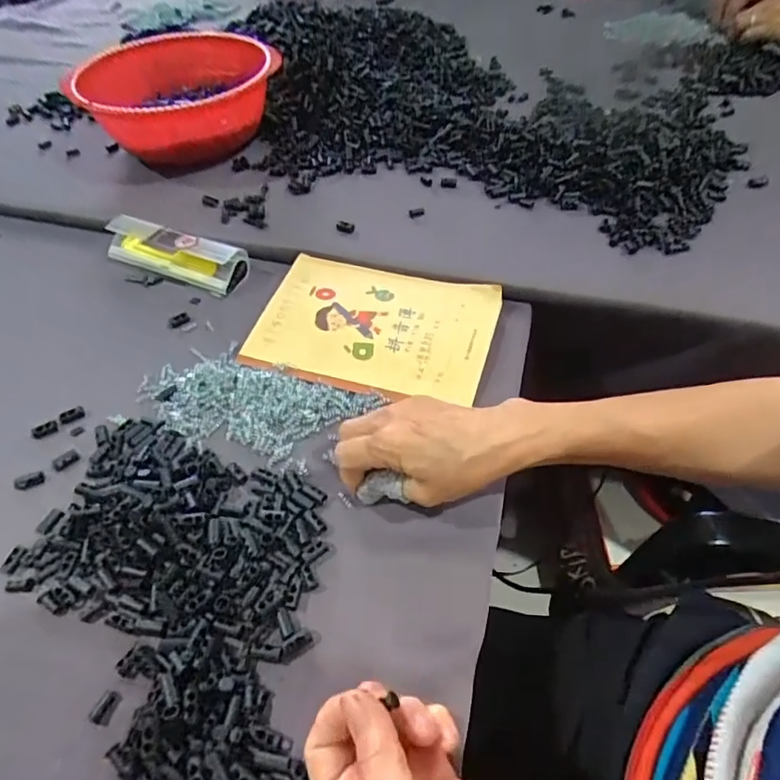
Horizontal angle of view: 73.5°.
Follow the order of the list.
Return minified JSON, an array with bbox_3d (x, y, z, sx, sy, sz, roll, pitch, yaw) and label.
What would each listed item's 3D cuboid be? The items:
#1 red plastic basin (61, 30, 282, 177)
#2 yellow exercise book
[{"bbox_3d":[-0.257,-0.348,0.640,0.205,0.096,0.206,-2,52,2],"label":"red plastic basin"},{"bbox_3d":[-0.014,-0.061,0.469,0.205,0.009,0.139,13,54,13],"label":"yellow exercise book"}]

